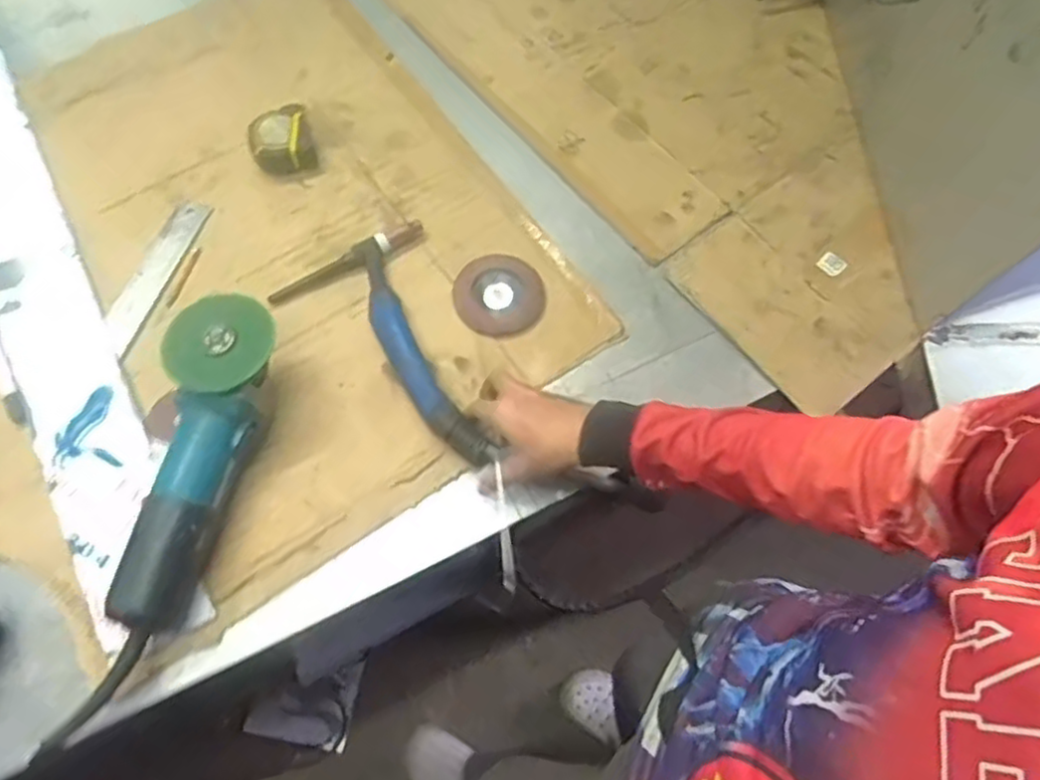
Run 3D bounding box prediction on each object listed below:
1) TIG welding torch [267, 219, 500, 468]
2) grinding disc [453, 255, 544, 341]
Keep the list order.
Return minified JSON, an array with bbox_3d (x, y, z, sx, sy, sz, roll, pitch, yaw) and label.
[{"bbox_3d":[-0.119,-0.039,0.694,0.162,0.040,0.286,-27,68,-13],"label":"TIG welding torch"},{"bbox_3d":[-0.022,-0.101,0.734,0.096,0.011,0.090,1,67,-2],"label":"grinding disc"}]

